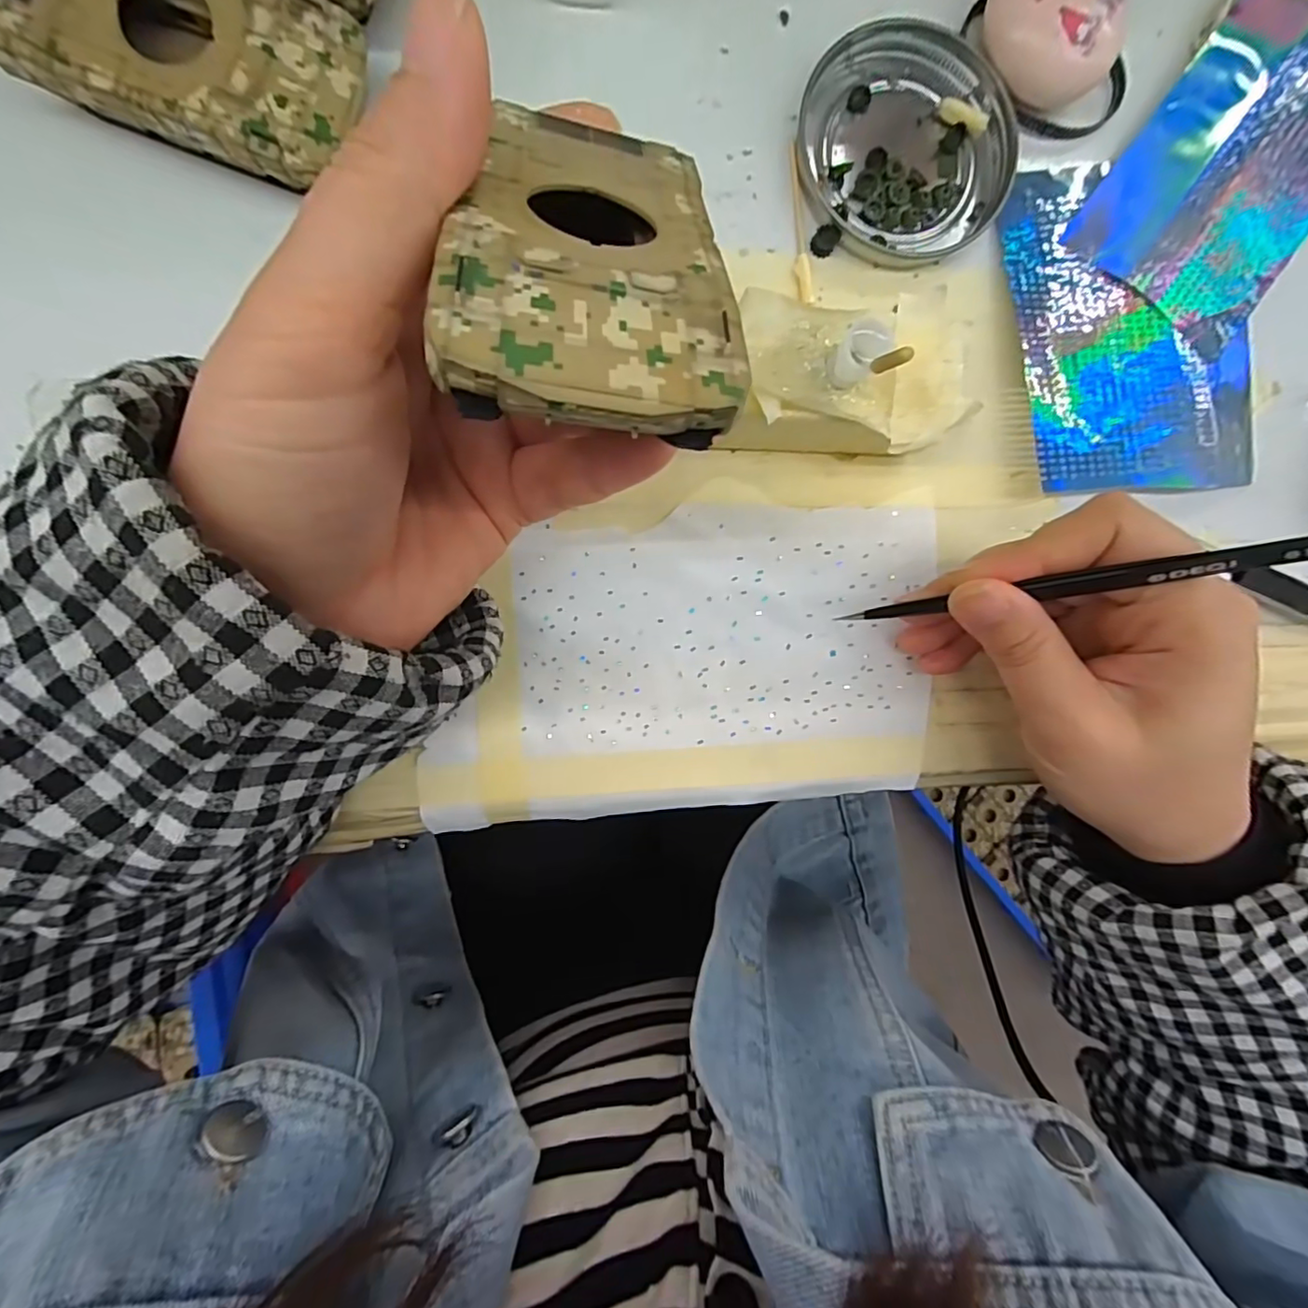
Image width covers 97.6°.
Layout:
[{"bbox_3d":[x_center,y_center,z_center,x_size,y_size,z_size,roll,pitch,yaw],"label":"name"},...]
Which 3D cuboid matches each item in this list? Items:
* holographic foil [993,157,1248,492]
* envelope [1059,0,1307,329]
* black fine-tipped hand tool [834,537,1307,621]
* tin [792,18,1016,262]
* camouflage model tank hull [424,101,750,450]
[{"bbox_3d":[0.184,-0.124,0.214,0.098,0.008,0.123,-8,93,-5],"label":"holographic foil"},{"bbox_3d":[0.221,-0.186,0.214,0.075,0.011,0.125,36,88,-7],"label":"envelope"},{"bbox_3d":[0.120,-0.020,0.169,0.005,0.133,0.006,-15,94,-48],"label":"black fine-tipped hand tool"},{"bbox_3d":[0.091,-0.182,0.206,0.076,0.008,0.075,0,93,-7],"label":"tin"},{"bbox_3d":[-0.009,-0.074,0.104,0.046,0.011,0.096,2,60,-6],"label":"camouflage model tank hull"}]

